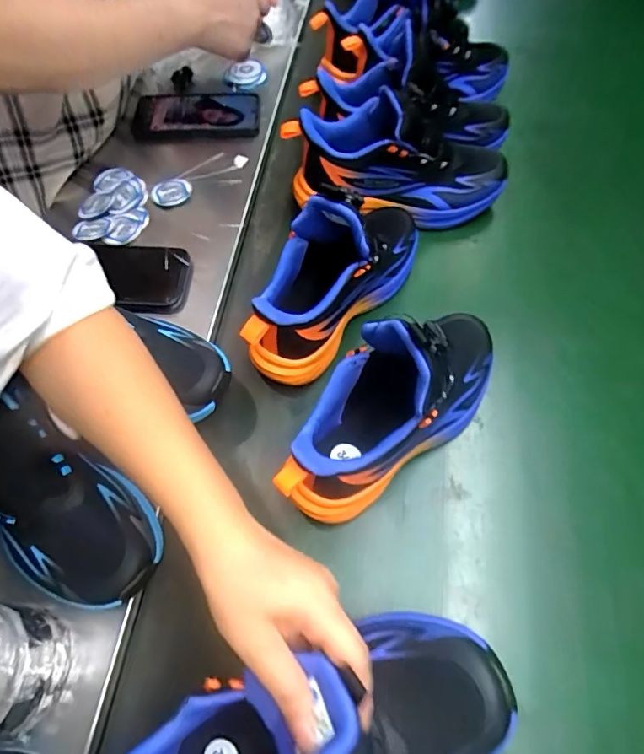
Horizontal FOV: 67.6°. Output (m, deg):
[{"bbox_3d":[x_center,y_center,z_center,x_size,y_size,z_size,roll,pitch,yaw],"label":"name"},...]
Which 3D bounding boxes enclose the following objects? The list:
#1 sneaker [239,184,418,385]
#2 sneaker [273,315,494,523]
[{"bbox_3d":[0.015,-0.109,0.457,0.076,0.142,0.242,34,68,18],"label":"sneaker"},{"bbox_3d":[0.057,0.029,0.405,0.221,0.120,0.085,-36,67,-16],"label":"sneaker"}]

